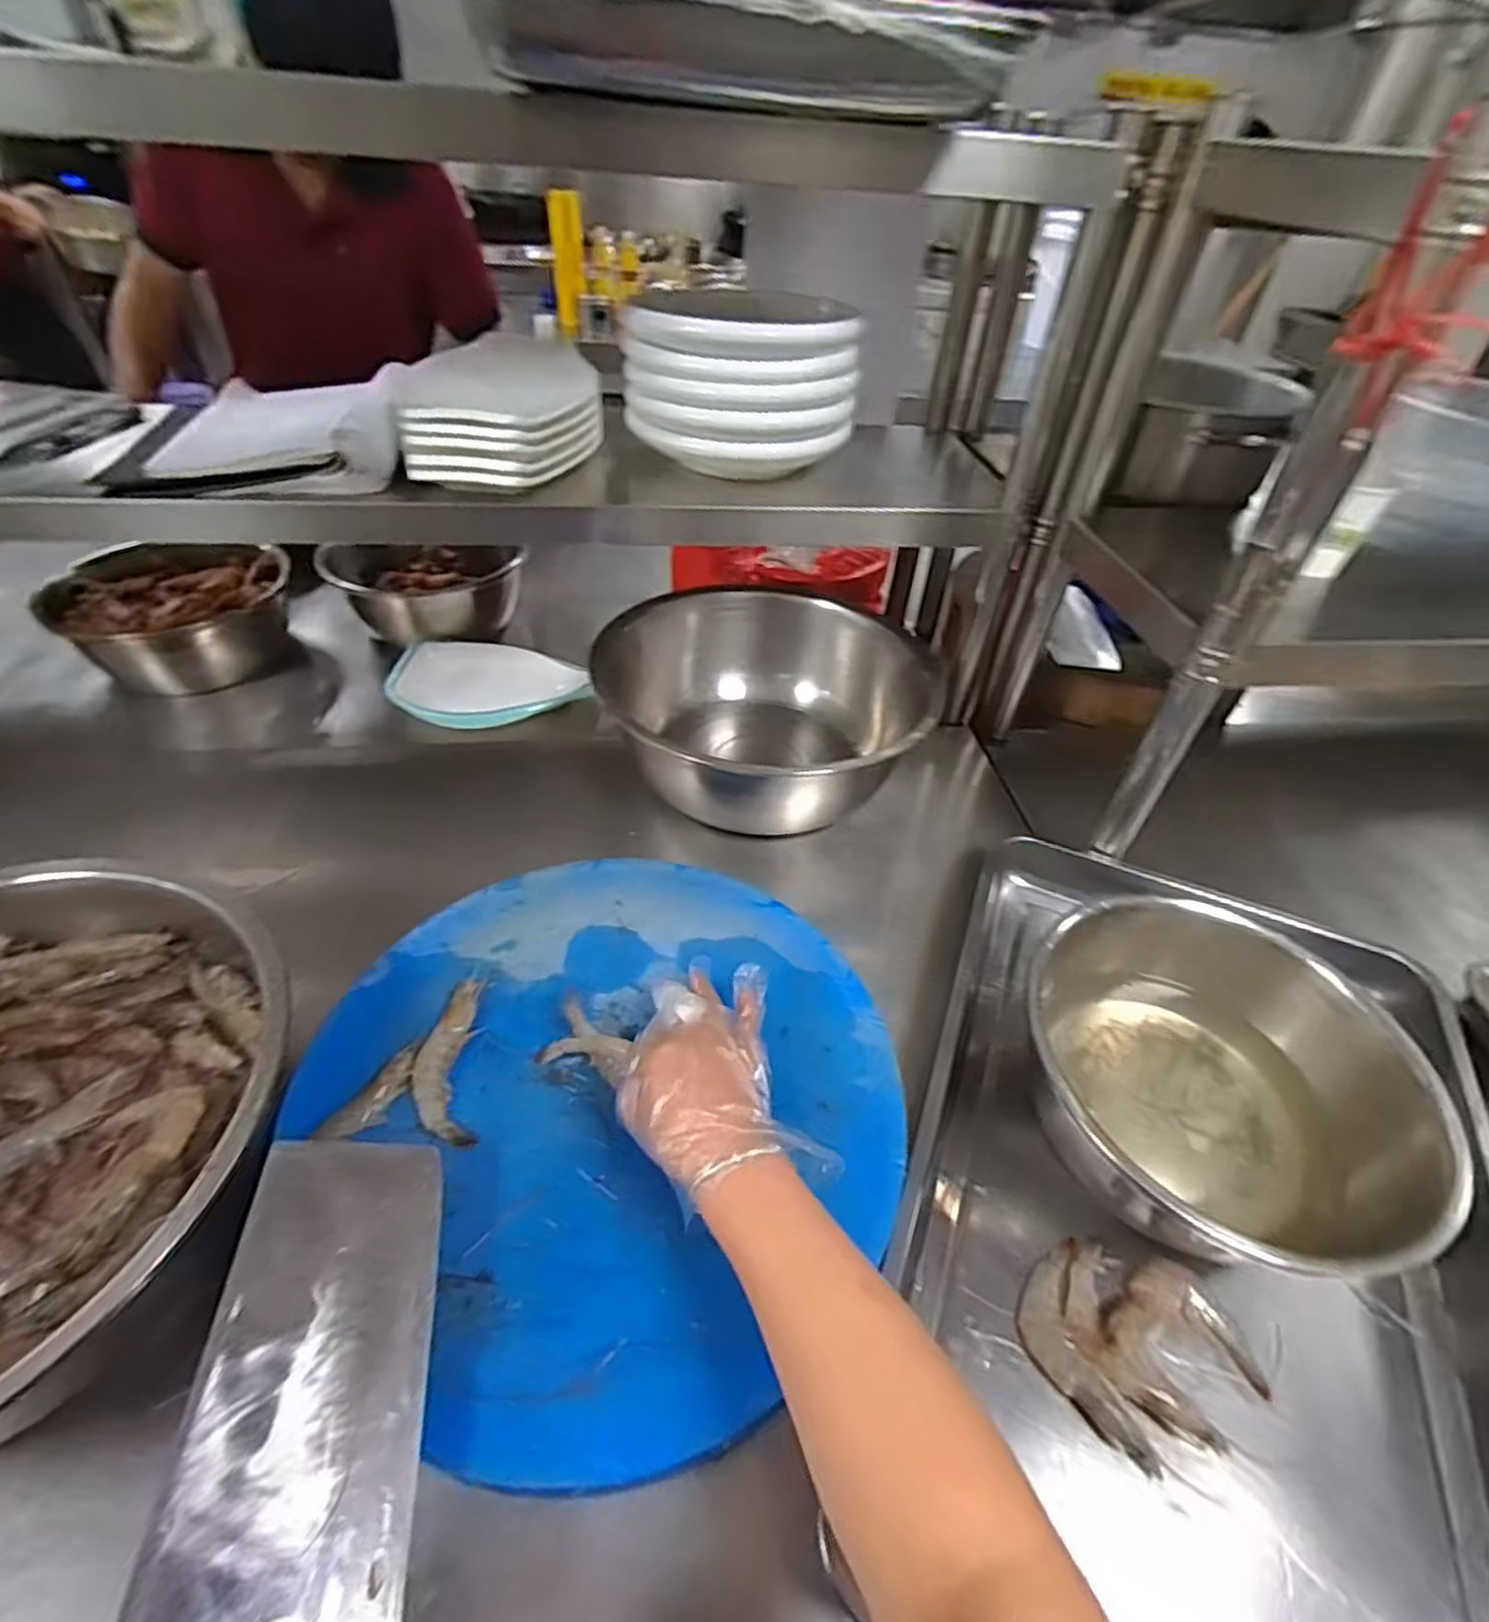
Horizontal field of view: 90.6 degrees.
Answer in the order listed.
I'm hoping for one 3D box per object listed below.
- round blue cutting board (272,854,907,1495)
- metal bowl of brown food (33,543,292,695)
[{"bbox_3d":[-0.090,0.178,0.532,0.368,0.027,0.409,-31,54,-31],"label":"round blue cutting board"},{"bbox_3d":[-0.738,-0.267,0.986,0.250,0.121,0.257,-9,46,-14],"label":"metal bowl of brown food"}]

